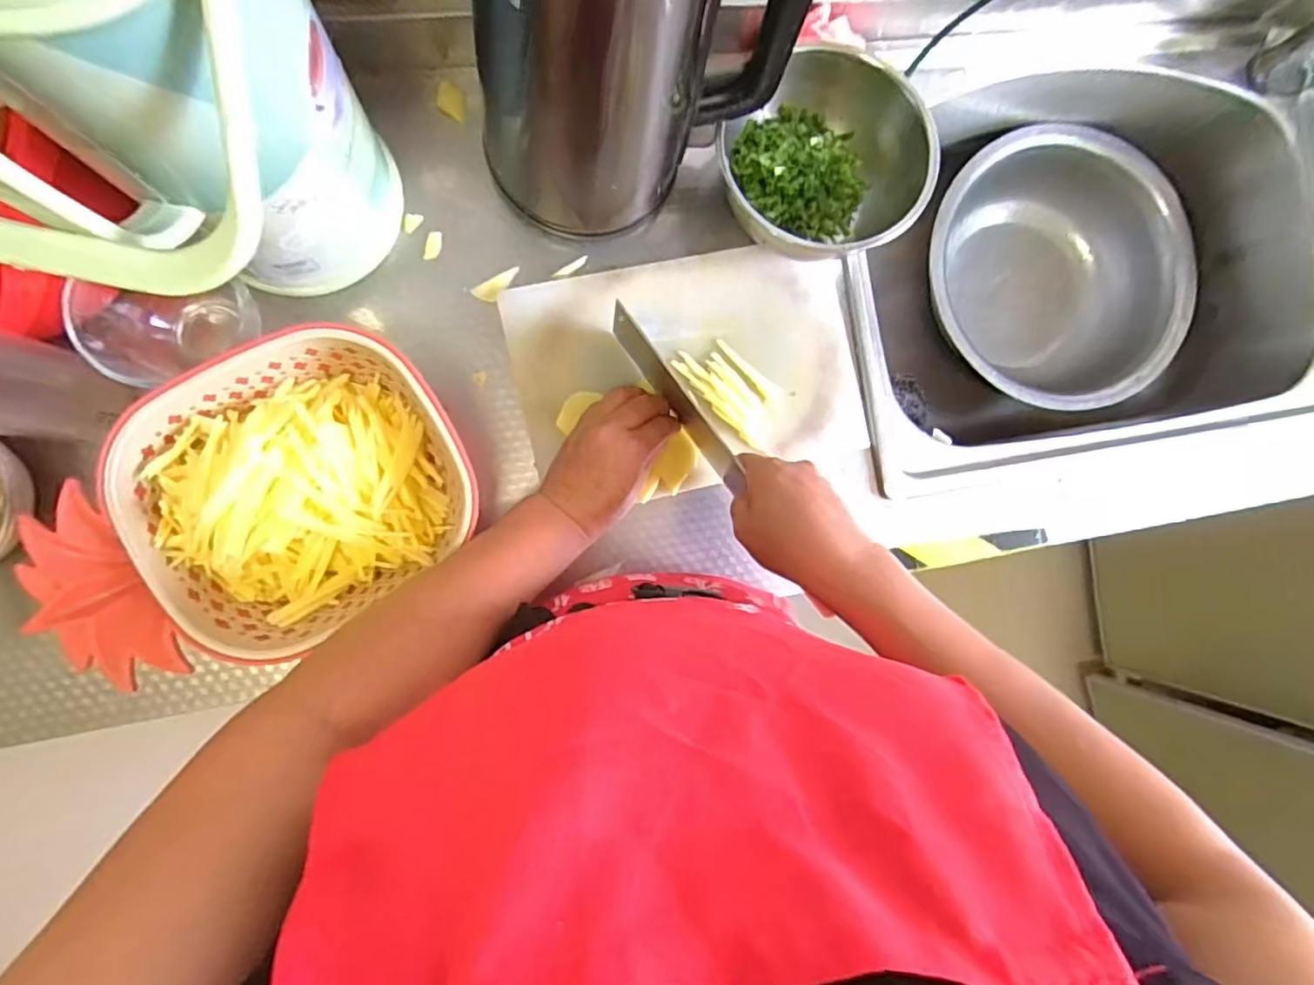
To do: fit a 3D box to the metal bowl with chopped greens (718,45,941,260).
[{"bbox_3d":[0.134,-0.266,0.513,0.149,0.095,0.157,0,89,-9],"label":"metal bowl with chopped greens"}]

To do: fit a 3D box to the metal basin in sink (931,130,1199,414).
[{"bbox_3d":[0.456,-0.256,0.767,0.302,0.119,0.308,0,89,-9],"label":"metal basin in sink"}]

